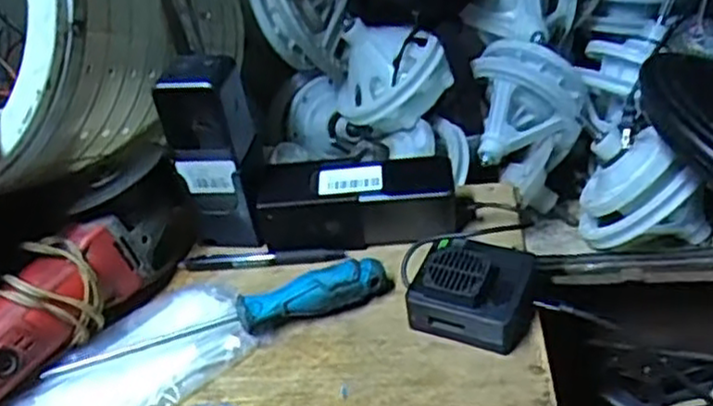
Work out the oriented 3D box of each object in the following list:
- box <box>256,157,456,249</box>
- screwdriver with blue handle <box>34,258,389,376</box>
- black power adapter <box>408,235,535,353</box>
[{"bbox_3d":[0.001,0.000,0.612,0.159,0.060,0.061,-4,40,6],"label":"box"},{"bbox_3d":[-0.094,0.086,0.531,0.246,0.035,0.027,-17,39,-10],"label":"screwdriver with blue handle"},{"bbox_3d":[0.086,0.061,0.529,0.081,0.049,0.073,13,44,24],"label":"black power adapter"}]

